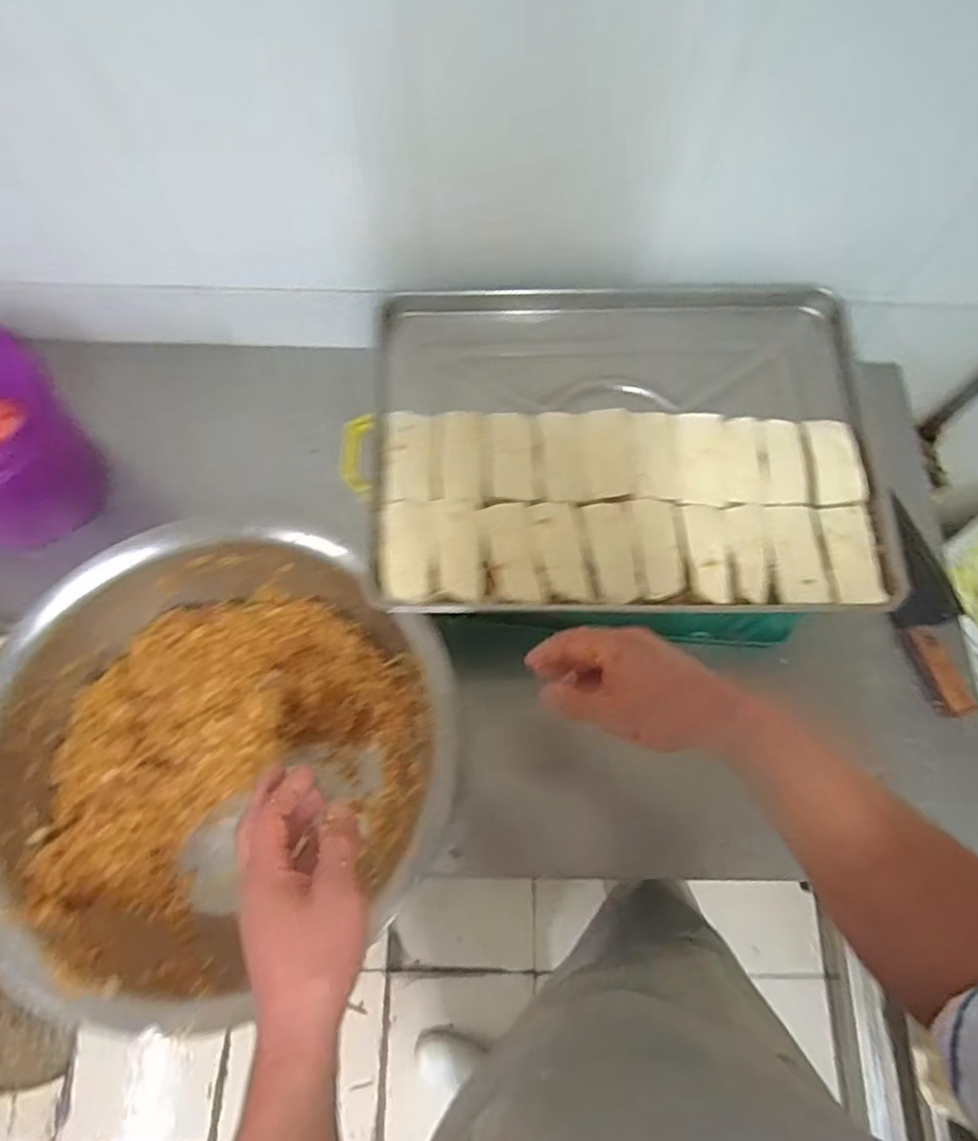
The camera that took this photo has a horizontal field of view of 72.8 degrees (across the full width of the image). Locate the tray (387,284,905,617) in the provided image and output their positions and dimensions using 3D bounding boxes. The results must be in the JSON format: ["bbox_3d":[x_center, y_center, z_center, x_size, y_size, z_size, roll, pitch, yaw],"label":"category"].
[{"bbox_3d":[0.155,-0.153,0.787,0.573,0.076,0.433,0,69,-1],"label":"tray"}]

